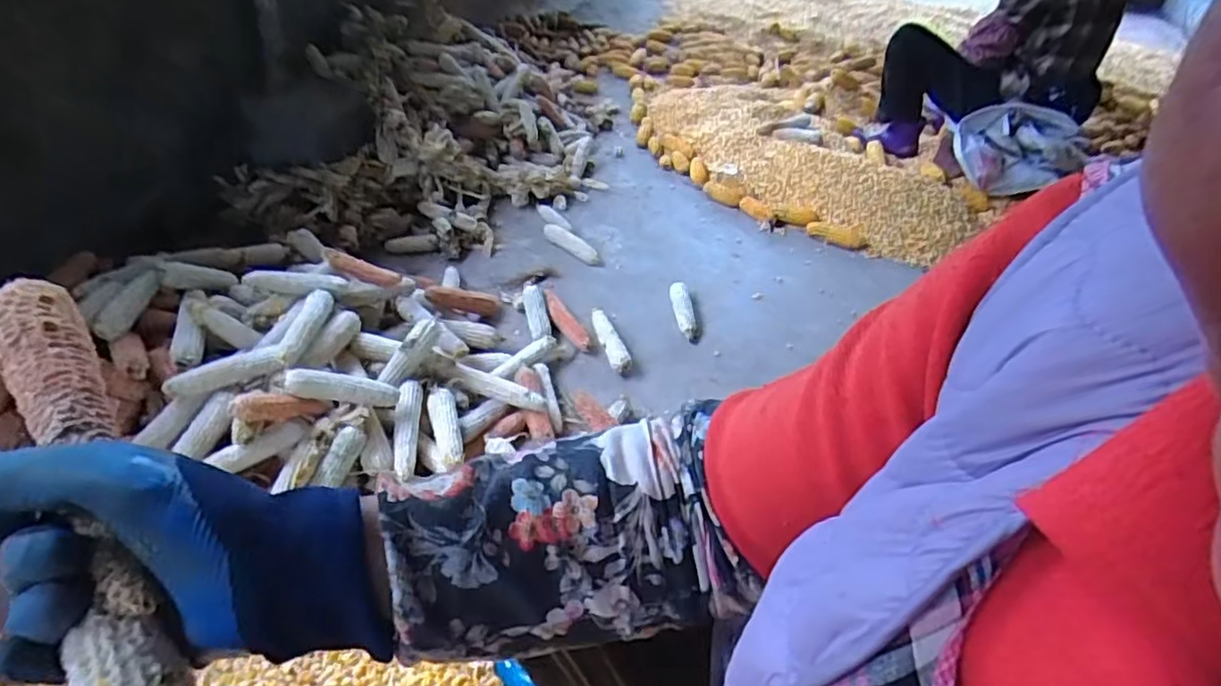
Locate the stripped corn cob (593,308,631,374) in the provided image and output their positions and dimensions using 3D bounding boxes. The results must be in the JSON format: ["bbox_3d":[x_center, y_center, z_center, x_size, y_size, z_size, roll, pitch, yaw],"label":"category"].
[{"bbox_3d":[-0.002,-0.009,1.314,0.044,0.039,0.200,-4,42,-18],"label":"stripped corn cob"}]

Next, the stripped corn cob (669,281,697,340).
[{"bbox_3d":[0.162,-0.076,1.432,0.043,0.032,0.173,3,40,-10],"label":"stripped corn cob"}]

